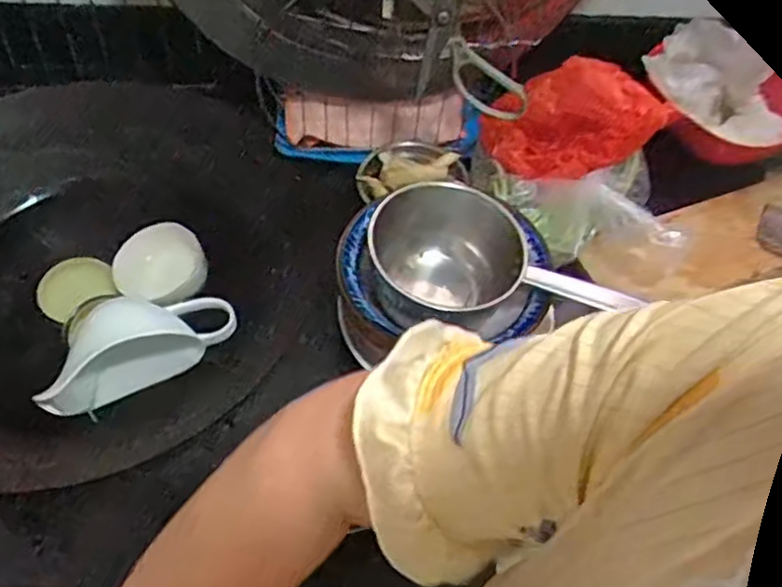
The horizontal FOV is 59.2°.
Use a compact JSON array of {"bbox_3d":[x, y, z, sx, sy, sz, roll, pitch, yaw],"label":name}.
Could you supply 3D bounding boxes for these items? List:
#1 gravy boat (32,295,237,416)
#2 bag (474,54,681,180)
[{"bbox_3d":[-0.290,0.052,0.780,0.213,0.073,0.096,-22,60,-18],"label":"gravy boat"},{"bbox_3d":[0.198,-0.183,0.725,0.179,0.131,0.056,-3,56,-7],"label":"bag"}]

